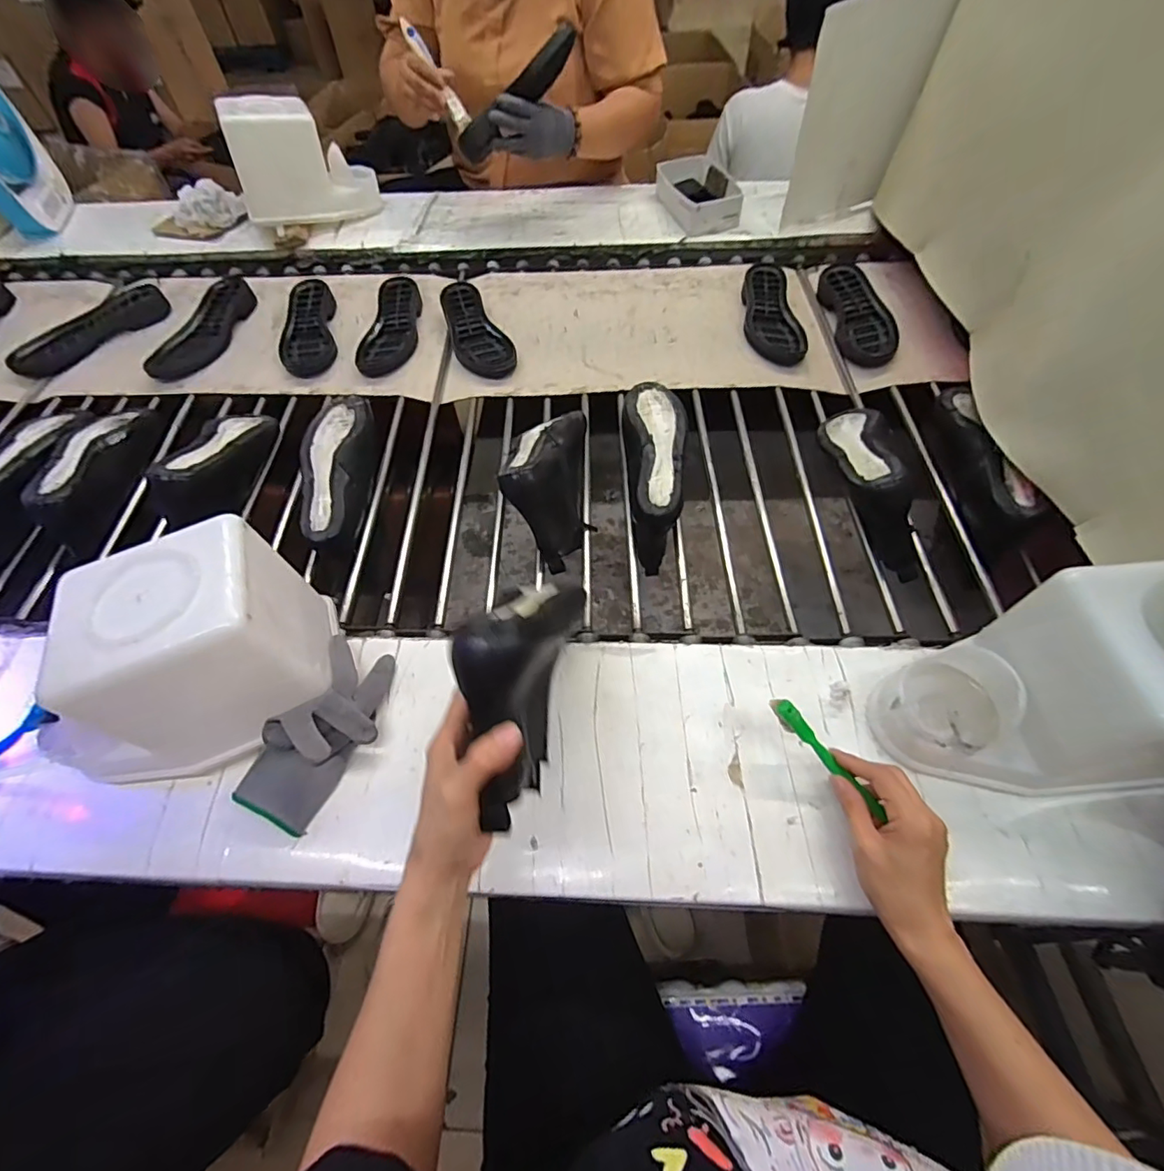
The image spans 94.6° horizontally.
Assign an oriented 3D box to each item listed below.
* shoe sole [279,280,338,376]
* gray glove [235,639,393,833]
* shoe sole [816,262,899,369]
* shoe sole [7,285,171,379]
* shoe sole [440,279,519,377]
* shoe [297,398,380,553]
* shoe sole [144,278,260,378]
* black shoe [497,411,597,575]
[{"bbox_3d":[-0.470,-0.439,0.919,0.091,0.039,0.229,-13,58,-5],"label":"shoe sole"},{"bbox_3d":[-0.241,0.129,0.496,0.085,0.065,0.169,20,61,15],"label":"gray glove"},{"bbox_3d":[0.453,-0.447,0.879,0.096,0.032,0.231,1,58,3],"label":"shoe sole"},{"bbox_3d":[-0.864,-0.451,0.946,0.112,0.035,0.257,33,65,21],"label":"shoe sole"},{"bbox_3d":[-0.176,-0.432,0.902,0.091,0.035,0.227,-16,59,-7],"label":"shoe sole"},{"bbox_3d":[-0.323,-0.149,0.708,0.079,0.073,0.215,0,58,3],"label":"shoe"},{"bbox_3d":[-0.649,-0.448,0.934,0.084,0.034,0.251,10,59,9],"label":"shoe sole"},{"bbox_3d":[-0.042,-0.140,0.681,0.109,0.103,0.228,-5,58,-1],"label":"black shoe"}]

